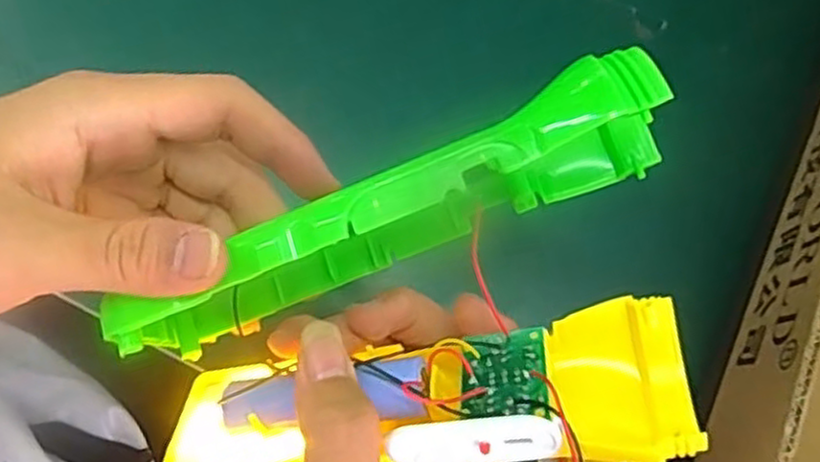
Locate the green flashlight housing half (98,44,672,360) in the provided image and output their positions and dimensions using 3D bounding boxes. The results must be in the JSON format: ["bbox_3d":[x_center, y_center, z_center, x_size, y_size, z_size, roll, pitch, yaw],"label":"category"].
[{"bbox_3d":[-0.008,-0.002,0.202,0.159,0.058,0.021,-25,76,15],"label":"green flashlight housing half"}]

